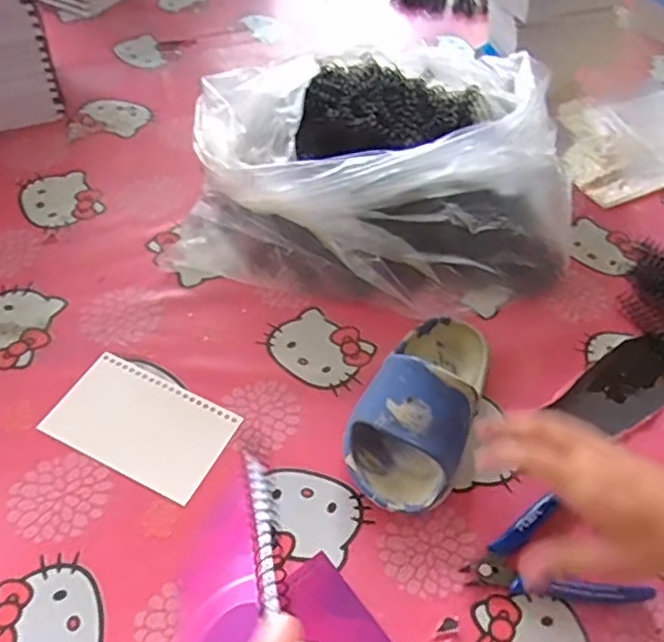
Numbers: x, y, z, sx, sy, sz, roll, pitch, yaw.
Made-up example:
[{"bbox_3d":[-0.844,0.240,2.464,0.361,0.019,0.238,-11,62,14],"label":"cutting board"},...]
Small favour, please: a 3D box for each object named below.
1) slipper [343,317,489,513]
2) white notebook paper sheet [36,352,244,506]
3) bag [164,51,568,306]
[{"bbox_3d":[0.071,0.057,0.464,0.079,0.061,0.171,24,53,14],"label":"slipper"},{"bbox_3d":[-0.145,0.077,0.466,0.130,0.004,0.079,23,53,13],"label":"white notebook paper sheet"},{"bbox_3d":[0.054,-0.167,0.609,0.360,0.112,0.308,8,51,2],"label":"bag"}]

